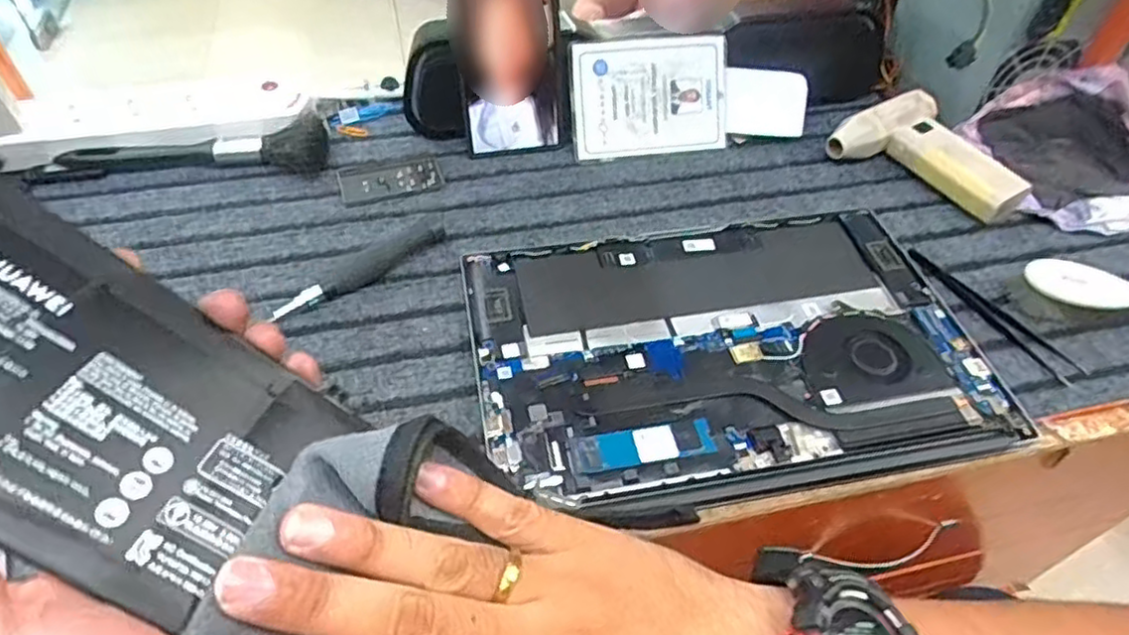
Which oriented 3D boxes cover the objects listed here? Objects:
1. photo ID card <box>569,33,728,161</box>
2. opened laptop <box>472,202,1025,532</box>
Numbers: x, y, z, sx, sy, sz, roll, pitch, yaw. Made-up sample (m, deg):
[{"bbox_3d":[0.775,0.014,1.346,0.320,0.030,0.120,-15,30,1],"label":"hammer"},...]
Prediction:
[{"bbox_3d":[0.073,-0.187,0.576,0.133,0.094,0.006,-7,16,-7],"label":"photo ID card"},{"bbox_3d":[0.102,0.011,0.441,0.313,0.011,0.214,-10,47,-10],"label":"opened laptop"}]

